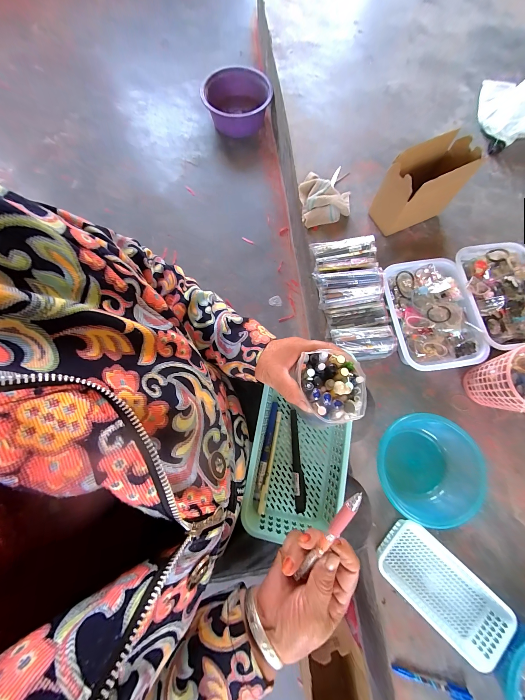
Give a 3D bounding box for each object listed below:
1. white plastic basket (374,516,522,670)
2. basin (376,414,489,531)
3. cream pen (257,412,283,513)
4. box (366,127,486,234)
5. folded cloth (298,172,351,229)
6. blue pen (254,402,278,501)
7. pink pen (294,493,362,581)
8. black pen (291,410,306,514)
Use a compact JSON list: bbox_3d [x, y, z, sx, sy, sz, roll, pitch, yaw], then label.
[{"bbox_3d":[0.372,0.499,0.530,0.267,0.047,0.136,42,80,9],"label":"white plastic basket"},{"bbox_3d":[0.363,0.260,0.568,0.202,0.085,0.220,0,76,0],"label":"basin"},{"bbox_3d":[0.011,0.166,0.375,0.009,0.006,0.143,11,77,2],"label":"cream pen"},{"bbox_3d":[0.421,-0.429,0.679,0.199,0.189,0.106,-27,78,-7],"label":"box"},{"bbox_3d":[0.193,-0.460,0.756,0.153,0.053,0.169,-3,76,-1],"label":"folded cloth"},{"bbox_3d":[0.006,0.149,0.376,0.011,0.011,0.137,12,77,3],"label":"blue pen"},{"bbox_3d":[0.060,0.176,0.235,0.012,0.007,0.124,25,112,6],"label":"pink pen"},{"bbox_3d":[0.052,0.164,0.376,0.016,0.016,0.141,-3,76,-1],"label":"black pen"}]

